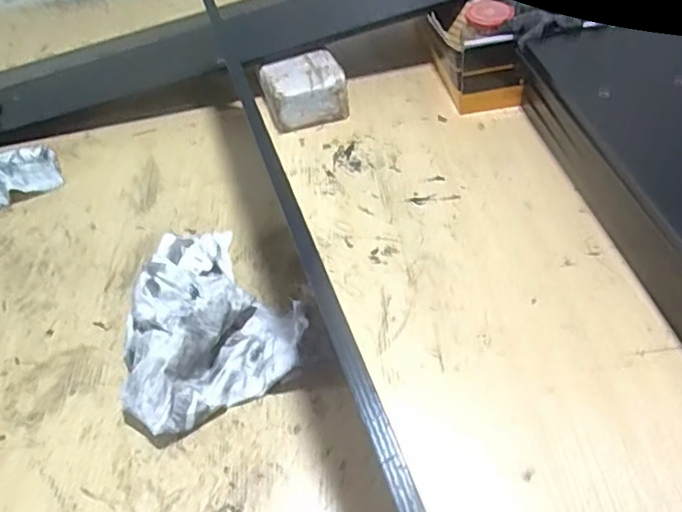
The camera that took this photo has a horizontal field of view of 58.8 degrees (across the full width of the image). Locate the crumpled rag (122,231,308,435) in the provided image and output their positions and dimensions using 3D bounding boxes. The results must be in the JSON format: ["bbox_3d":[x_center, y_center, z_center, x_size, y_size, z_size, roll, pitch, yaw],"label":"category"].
[{"bbox_3d":[-0.147,0.056,0.615,0.174,0.050,0.223,-24,48,-15],"label":"crumpled rag"}]

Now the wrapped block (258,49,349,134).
[{"bbox_3d":[-0.054,-0.242,0.882,0.116,0.063,0.107,-17,47,-9],"label":"wrapped block"}]

